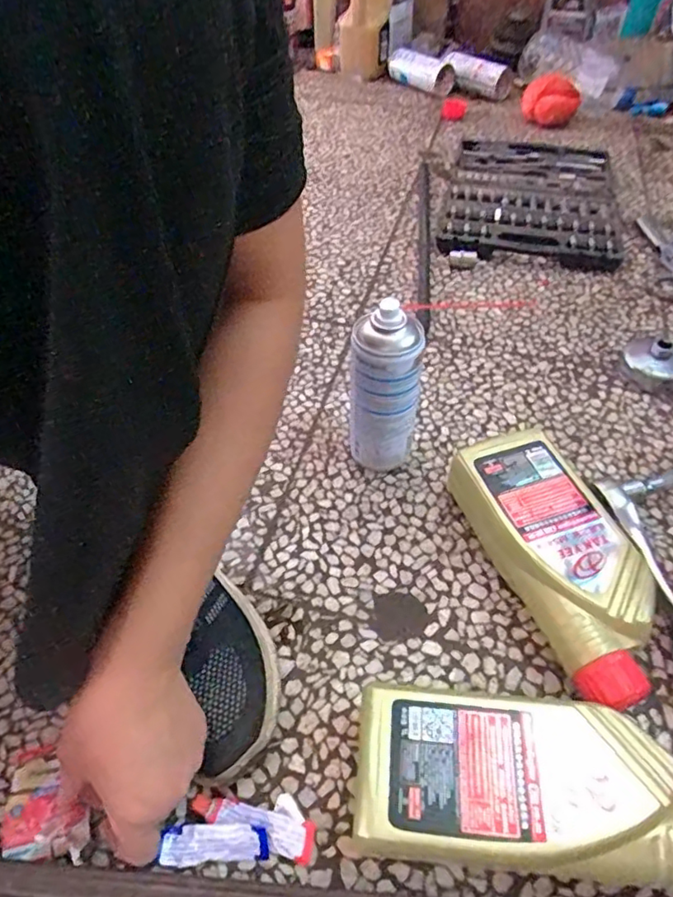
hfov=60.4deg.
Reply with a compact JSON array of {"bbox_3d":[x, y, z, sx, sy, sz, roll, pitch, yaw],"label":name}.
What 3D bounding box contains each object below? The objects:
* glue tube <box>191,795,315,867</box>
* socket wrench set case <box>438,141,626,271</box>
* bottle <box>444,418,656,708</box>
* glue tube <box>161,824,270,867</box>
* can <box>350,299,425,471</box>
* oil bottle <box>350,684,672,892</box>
[{"bbox_3d":[-0.057,0.255,0.396,0.082,0.014,0.023,14,50,13],"label":"glue tube"},{"bbox_3d":[0.309,-0.407,0.944,0.270,0.048,0.395,6,49,6],"label":"socket wrench set case"},{"bbox_3d":[0.194,0.094,0.499,0.104,0.065,0.242,-12,49,-10],"label":"bottle"},{"bbox_3d":[-0.082,0.266,0.388,0.070,0.011,0.021,-1,48,-1],"label":"glue tube"},{"bbox_3d":[0.045,-0.043,0.544,0.065,0.179,0.057,7,49,7],"label":"can"},{"bbox_3d":[0.135,0.224,0.384,0.243,0.064,0.094,3,48,4],"label":"oil bottle"}]

